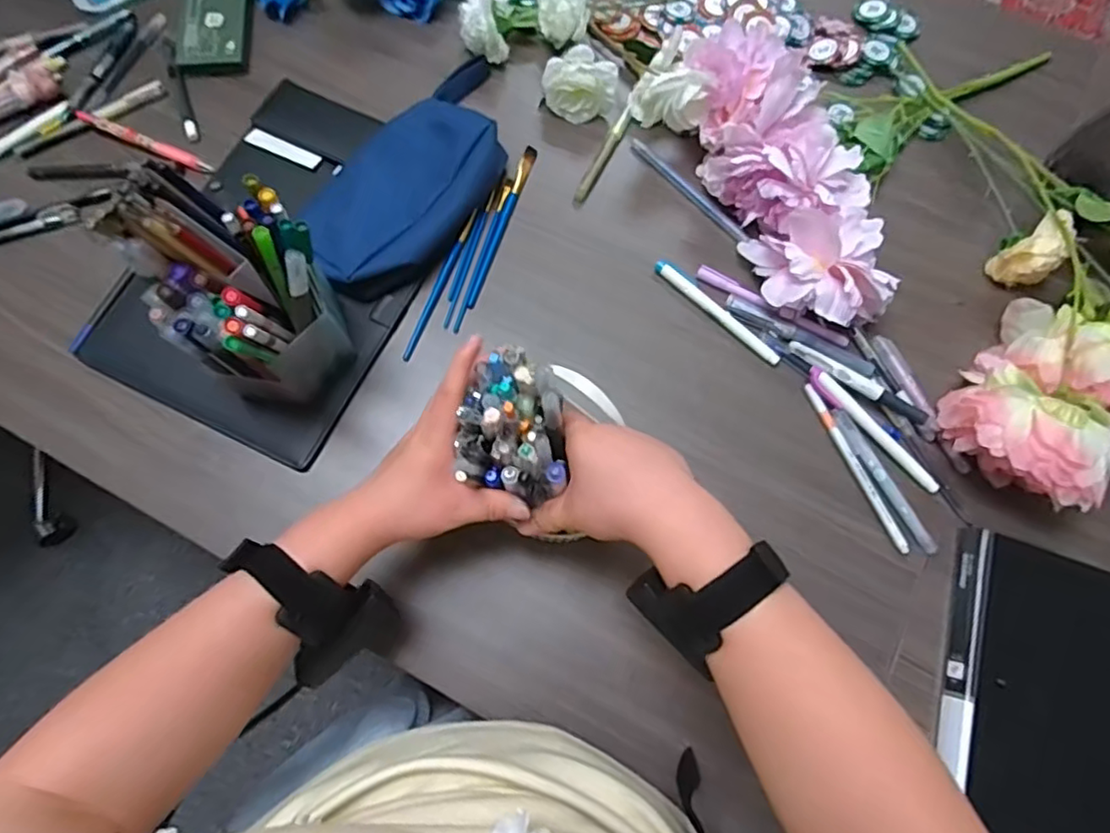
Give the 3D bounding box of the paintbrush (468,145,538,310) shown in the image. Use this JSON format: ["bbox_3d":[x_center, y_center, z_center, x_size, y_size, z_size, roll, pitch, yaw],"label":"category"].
[{"bbox_3d":[-0.048,-0.181,0.577,0.011,0.012,0.176,17,74,5],"label":"paintbrush"}]

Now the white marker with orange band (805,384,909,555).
[{"bbox_3d":[0.250,0.041,0.511,0.008,0.006,0.153,-23,75,-7],"label":"white marker with orange band"}]

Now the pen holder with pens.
[{"bbox_3d":[-0.221,-0.083,0.451,0.103,0.174,0.102,1,73,-2],"label":"pen holder with pens"}]

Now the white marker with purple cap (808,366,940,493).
[{"bbox_3d":[0.267,0.011,0.516,0.017,0.007,0.137,-42,78,-12],"label":"white marker with purple cap"}]

